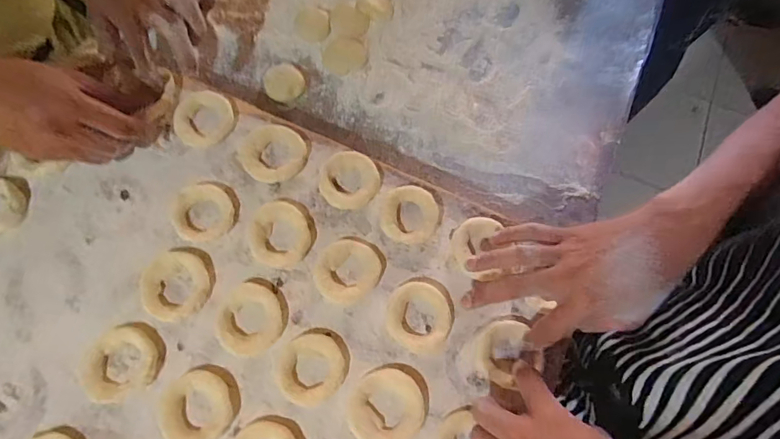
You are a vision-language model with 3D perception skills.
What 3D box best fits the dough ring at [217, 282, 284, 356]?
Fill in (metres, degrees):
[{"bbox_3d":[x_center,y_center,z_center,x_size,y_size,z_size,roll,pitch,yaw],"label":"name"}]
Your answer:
[{"bbox_3d":[-0.128,0.091,0.407,0.054,0.010,0.063,12,73,2],"label":"dough ring"}]

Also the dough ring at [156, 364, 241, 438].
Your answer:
[{"bbox_3d":[-0.166,0.161,0.383,0.065,0.014,0.061,0,73,-1],"label":"dough ring"}]

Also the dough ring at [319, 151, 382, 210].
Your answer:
[{"bbox_3d":[-0.042,-0.040,0.456,0.060,0.014,0.061,0,73,-1],"label":"dough ring"}]

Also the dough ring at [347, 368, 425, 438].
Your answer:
[{"bbox_3d":[-0.003,0.167,0.388,0.064,0.012,0.065,0,73,-1],"label":"dough ring"}]

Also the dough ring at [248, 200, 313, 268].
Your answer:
[{"bbox_3d":[-0.107,0.013,0.434,0.059,0.013,0.066,-6,74,-3],"label":"dough ring"}]

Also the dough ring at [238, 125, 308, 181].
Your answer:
[{"bbox_3d":[-0.123,-0.070,0.460,0.069,0.010,0.063,0,73,-1],"label":"dough ring"}]

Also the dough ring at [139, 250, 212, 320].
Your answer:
[{"bbox_3d":[-0.199,0.060,0.411,0.057,0.015,0.063,-8,74,-4],"label":"dough ring"}]

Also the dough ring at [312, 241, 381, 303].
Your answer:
[{"bbox_3d":[-0.042,0.049,0.424,0.056,0.011,0.062,41,77,10],"label":"dough ring"}]

